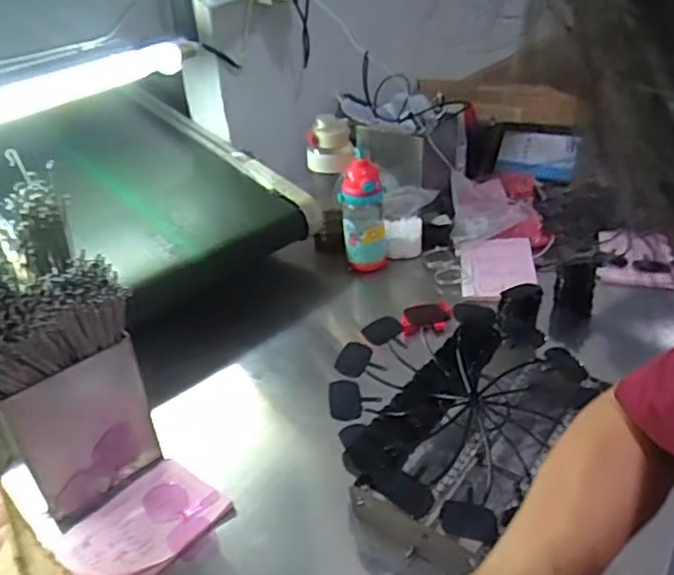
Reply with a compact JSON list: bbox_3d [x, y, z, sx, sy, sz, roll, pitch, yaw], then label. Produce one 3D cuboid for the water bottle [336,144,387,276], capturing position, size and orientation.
[{"bbox_3d":[0.050,-0.124,1.141,0.075,0.223,0.069,-3,34,2],"label":"water bottle"}]

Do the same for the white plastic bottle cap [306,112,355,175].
[{"bbox_3d":[-0.013,-0.257,1.144,0.080,0.106,0.064,0,35,6],"label":"white plastic bottle cap"}]

